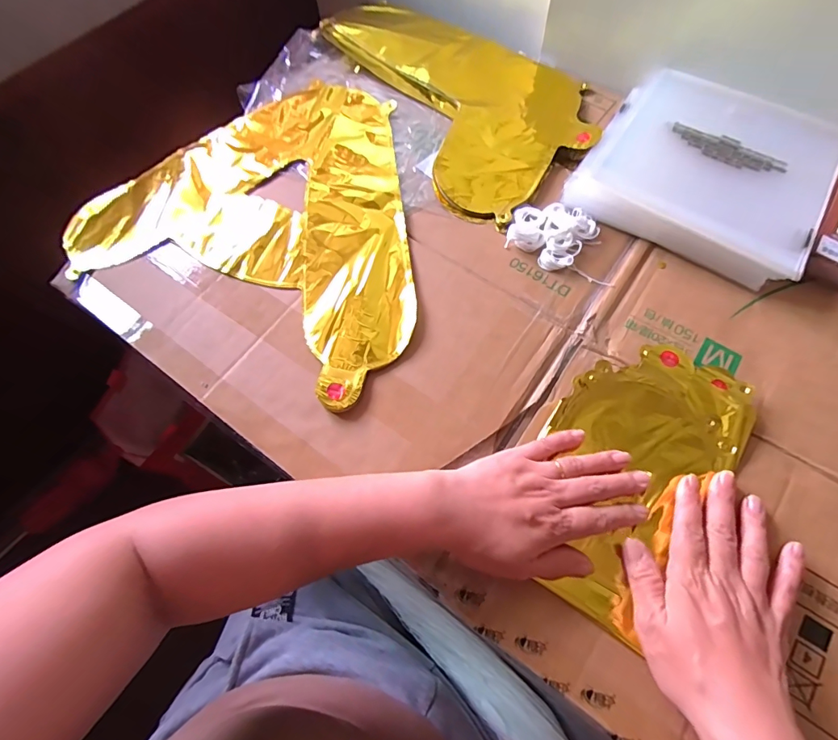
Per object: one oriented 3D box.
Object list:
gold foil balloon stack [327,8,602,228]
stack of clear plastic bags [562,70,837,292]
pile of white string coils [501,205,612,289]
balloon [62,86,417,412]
[{"bbox_3d":[0.054,-0.356,0.564,0.220,0.028,0.418,-26,67,-9],"label":"gold foil balloon stack"},{"bbox_3d":[0.300,-0.213,0.464,0.216,0.033,0.234,30,70,15],"label":"stack of clear plastic bags"},{"bbox_3d":[0.140,-0.133,0.446,0.097,0.017,0.078,16,67,9],"label":"pile of white string coils"},{"bbox_3d":[-0.140,-0.185,0.484,0.382,0.012,0.340,25,69,13],"label":"balloon"}]

